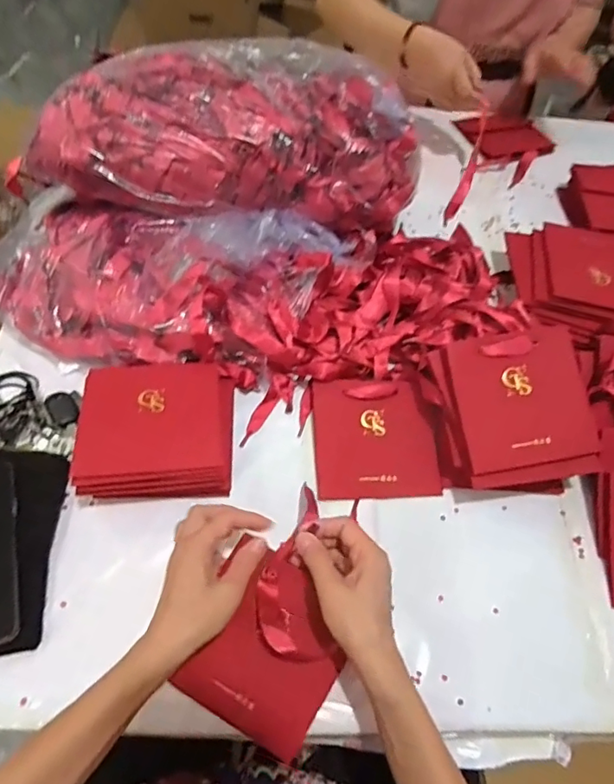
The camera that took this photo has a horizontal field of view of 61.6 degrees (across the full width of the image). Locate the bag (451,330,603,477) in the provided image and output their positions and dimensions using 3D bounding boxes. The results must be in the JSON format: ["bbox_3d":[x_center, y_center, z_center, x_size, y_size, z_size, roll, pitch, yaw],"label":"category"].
[{"bbox_3d":[0.229,0.006,0.547,0.140,0.008,0.139,-9,82,-5],"label":"bag"}]

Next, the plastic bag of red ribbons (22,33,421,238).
[{"bbox_3d":[-0.095,-0.318,0.642,0.465,0.148,0.172,5,59,-1],"label":"plastic bag of red ribbons"}]

